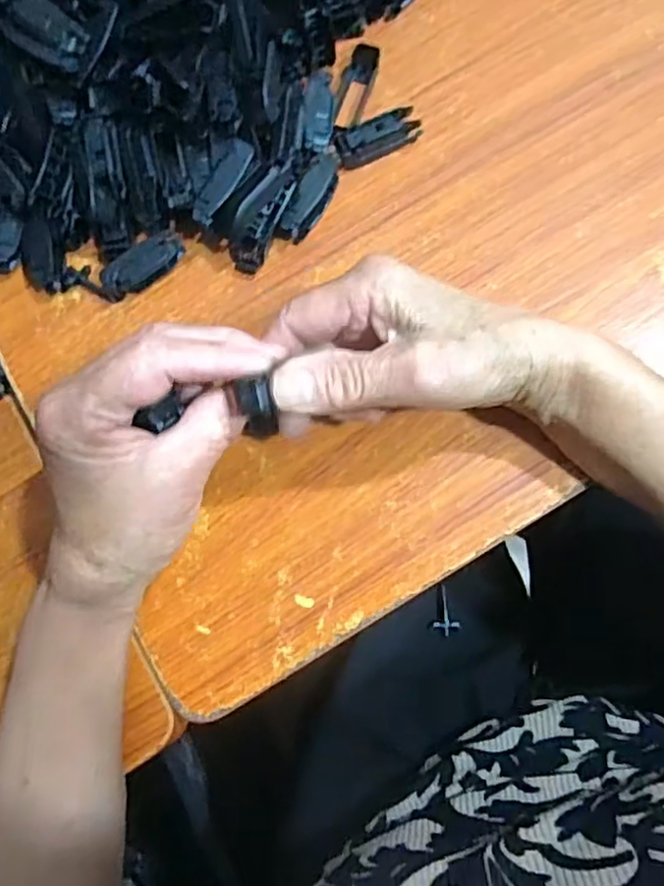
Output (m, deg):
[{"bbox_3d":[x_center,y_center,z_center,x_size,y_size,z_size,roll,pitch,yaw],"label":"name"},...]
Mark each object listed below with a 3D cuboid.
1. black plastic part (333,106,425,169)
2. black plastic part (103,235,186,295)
[{"bbox_3d":[0.025,-0.172,0.365,0.048,0.010,0.022,-20,78,2],"label":"black plastic part"},{"bbox_3d":[-0.104,-0.100,0.362,0.047,0.017,0.014,-35,78,-1],"label":"black plastic part"}]

